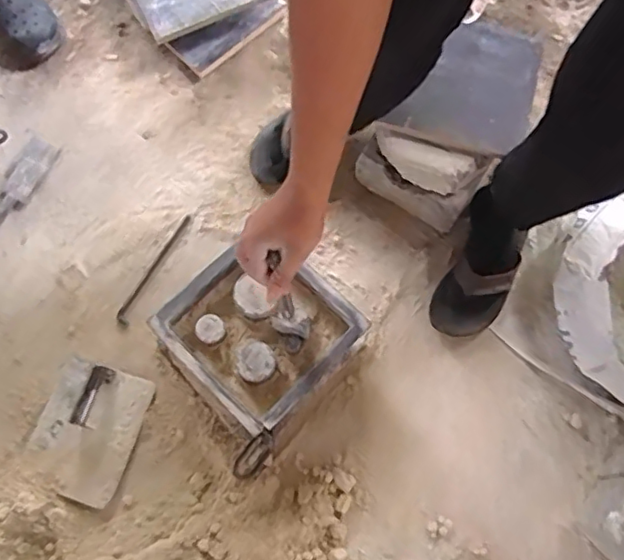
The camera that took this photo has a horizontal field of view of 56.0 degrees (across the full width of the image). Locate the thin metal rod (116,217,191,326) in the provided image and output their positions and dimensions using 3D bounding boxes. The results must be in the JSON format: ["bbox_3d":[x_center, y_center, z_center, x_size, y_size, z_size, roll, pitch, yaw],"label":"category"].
[{"bbox_3d":[-0.285,-0.022,1.054,0.026,0.008,0.231,23,72,8],"label":"thin metal rod"}]

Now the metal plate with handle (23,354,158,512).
[{"bbox_3d":[-0.366,0.232,0.930,0.168,0.057,0.198,18,71,6],"label":"metal plate with handle"}]

